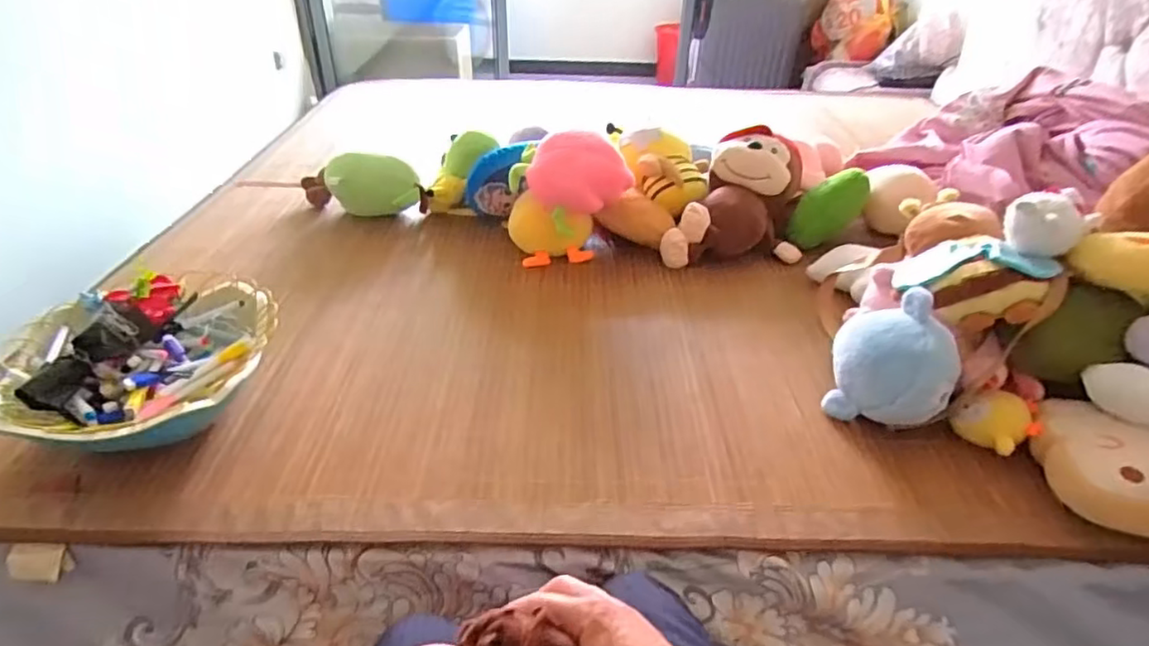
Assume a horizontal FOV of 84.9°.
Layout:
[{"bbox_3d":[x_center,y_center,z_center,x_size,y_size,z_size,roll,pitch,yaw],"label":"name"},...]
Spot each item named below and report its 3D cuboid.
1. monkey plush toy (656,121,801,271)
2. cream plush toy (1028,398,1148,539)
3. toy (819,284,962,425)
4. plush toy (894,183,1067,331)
[{"bbox_3d":[0.304,-0.232,1.158,0.221,0.160,0.296,11,36,13],"label":"monkey plush toy"},{"bbox_3d":[0.582,0.157,0.665,0.107,0.067,0.187,-20,40,-27],"label":"cream plush toy"},{"bbox_3d":[0.389,0.042,0.767,0.134,0.136,0.130,20,39,25],"label":"toy"},{"bbox_3d":[0.507,-0.081,0.821,0.142,0.121,0.200,9,36,10],"label":"plush toy"}]

